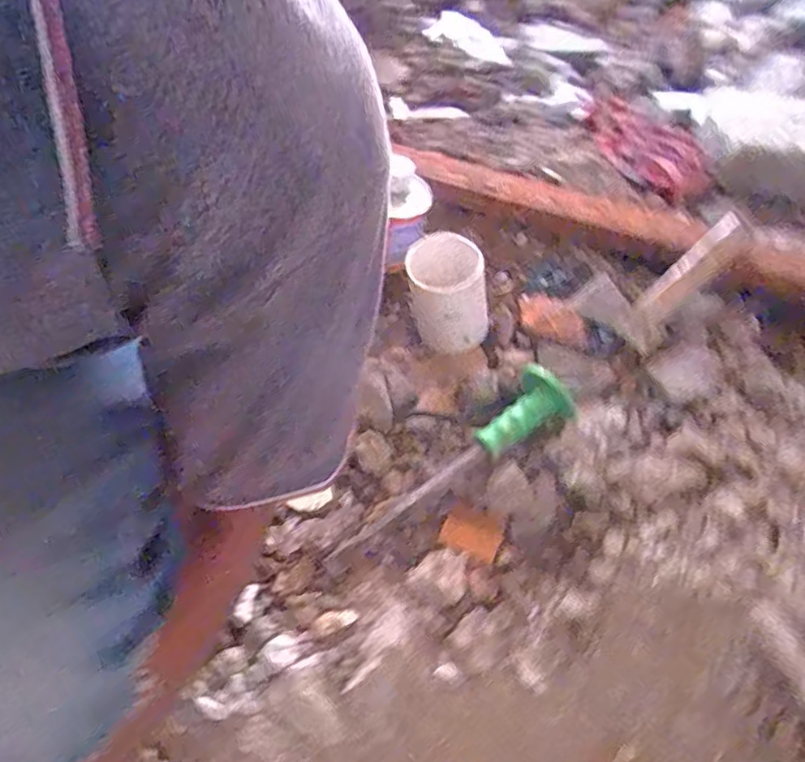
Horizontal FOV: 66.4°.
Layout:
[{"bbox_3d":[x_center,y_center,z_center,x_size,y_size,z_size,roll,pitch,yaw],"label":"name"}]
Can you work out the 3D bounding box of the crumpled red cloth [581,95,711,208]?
[{"bbox_3d":[0.385,-0.374,0.976,0.149,0.050,0.248,-10,49,-12],"label":"crumpled red cloth"}]

